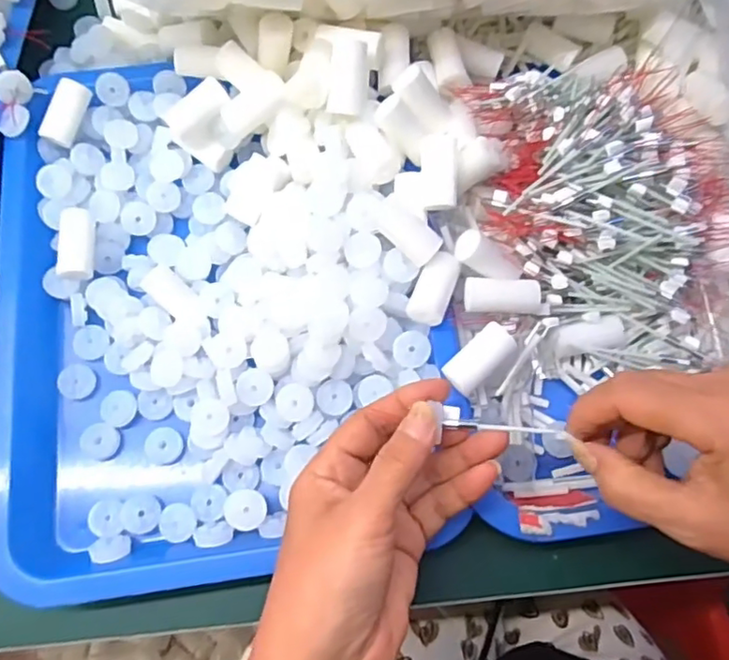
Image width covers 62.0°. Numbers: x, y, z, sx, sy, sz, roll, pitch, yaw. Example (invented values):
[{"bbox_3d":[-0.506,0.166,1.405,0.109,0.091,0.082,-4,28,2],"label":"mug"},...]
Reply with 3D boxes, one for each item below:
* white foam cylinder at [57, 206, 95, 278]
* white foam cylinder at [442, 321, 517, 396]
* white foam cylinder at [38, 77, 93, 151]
[{"bbox_3d":[-0.174,-0.052,0.369,0.018,0.018,0.049,-8,73,-4],"label":"white foam cylinder"},{"bbox_3d":[0.064,0.016,0.333,0.021,0.020,0.040,44,89,12],"label":"white foam cylinder"},{"bbox_3d":[-0.190,-0.138,0.386,0.016,0.012,0.042,23,90,6],"label":"white foam cylinder"}]

